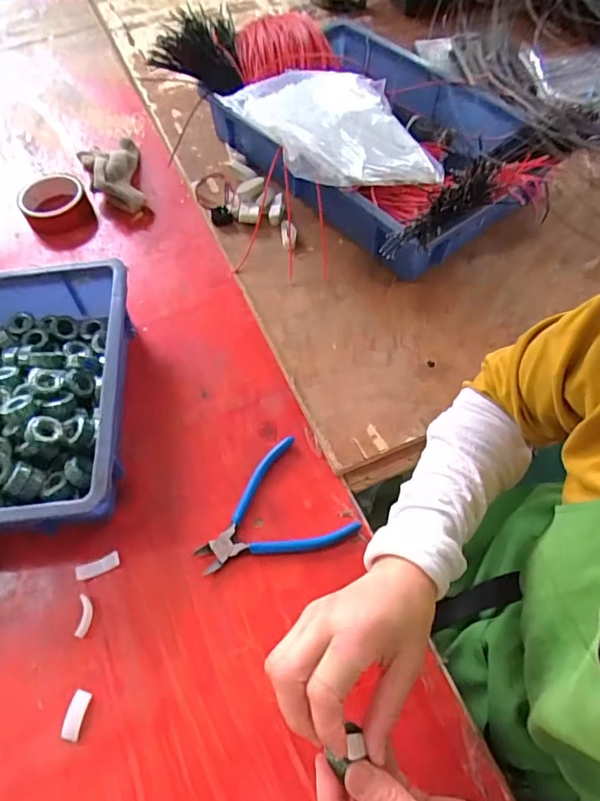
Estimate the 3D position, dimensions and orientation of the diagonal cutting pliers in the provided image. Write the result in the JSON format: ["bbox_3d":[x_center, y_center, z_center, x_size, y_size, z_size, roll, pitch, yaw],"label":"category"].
[{"bbox_3d":[-0.030,0.117,0.495,0.137,0.014,0.112,-35,64,-18],"label":"diagonal cutting pliers"}]

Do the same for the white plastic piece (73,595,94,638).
[{"bbox_3d":[-0.191,0.190,0.463,0.013,0.006,0.035,-1,59,1],"label":"white plastic piece"}]

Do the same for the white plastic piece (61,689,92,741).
[{"bbox_3d":[-0.183,0.255,0.425,0.016,0.007,0.034,7,60,6],"label":"white plastic piece"}]

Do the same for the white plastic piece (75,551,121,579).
[{"bbox_3d":[-0.186,0.153,0.483,0.039,0.006,0.014,-21,61,-11],"label":"white plastic piece"}]

